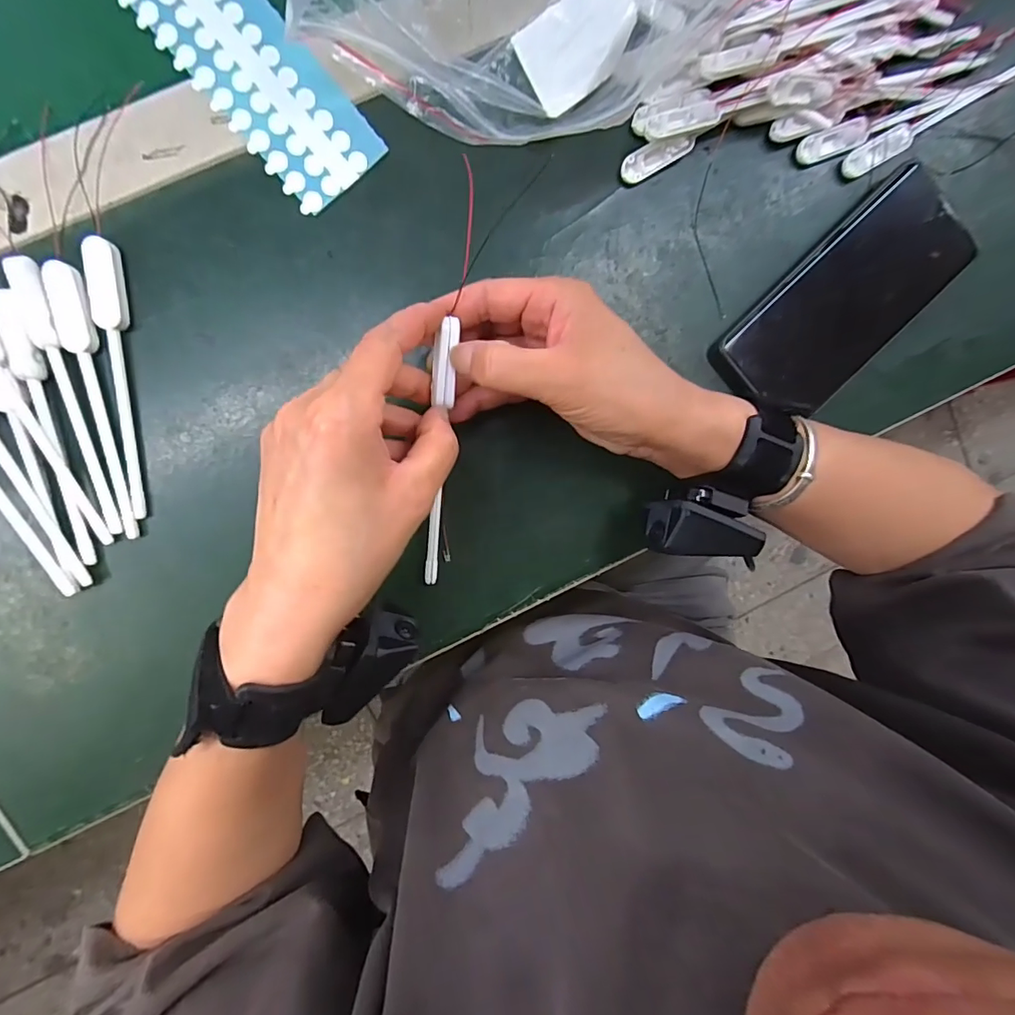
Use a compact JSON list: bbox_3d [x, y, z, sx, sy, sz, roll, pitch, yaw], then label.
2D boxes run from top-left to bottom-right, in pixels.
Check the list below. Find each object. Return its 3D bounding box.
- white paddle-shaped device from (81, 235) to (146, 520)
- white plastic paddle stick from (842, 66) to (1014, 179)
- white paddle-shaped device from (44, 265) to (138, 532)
[{"bbox_3d":[-0.207,-0.067,0.261,0.016,0.006,0.145,-5,97,-7],"label":"white paddle-shaped device"},{"bbox_3d":[0.271,-0.243,0.296,0.143,0.010,0.016,-30,99,-3],"label":"white plastic paddle stick"},{"bbox_3d":[-0.222,-0.055,0.260,0.017,0.006,0.143,-7,98,-6],"label":"white paddle-shaped device"}]

